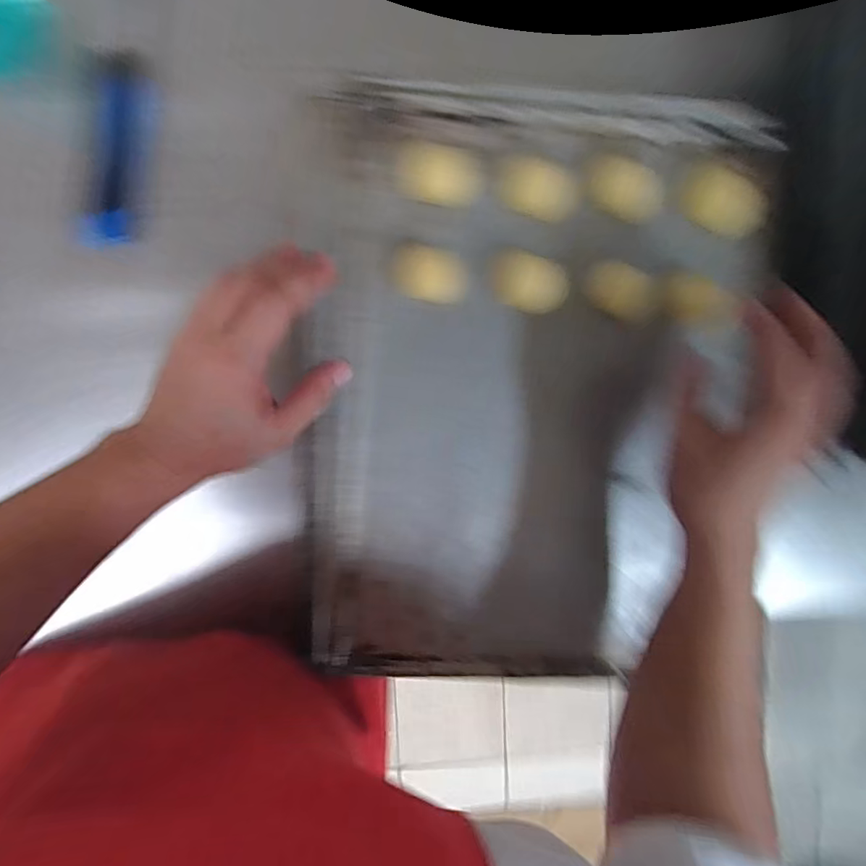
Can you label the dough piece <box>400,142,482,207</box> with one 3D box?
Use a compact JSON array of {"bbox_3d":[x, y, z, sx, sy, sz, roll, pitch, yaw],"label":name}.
[{"bbox_3d":[0.005,-0.190,0.375,0.058,0.015,0.041,12,96,-2],"label":"dough piece"}]

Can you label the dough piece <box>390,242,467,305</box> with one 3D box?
[{"bbox_3d":[-0.003,-0.119,0.381,0.056,0.016,0.038,13,96,-2],"label":"dough piece"}]

